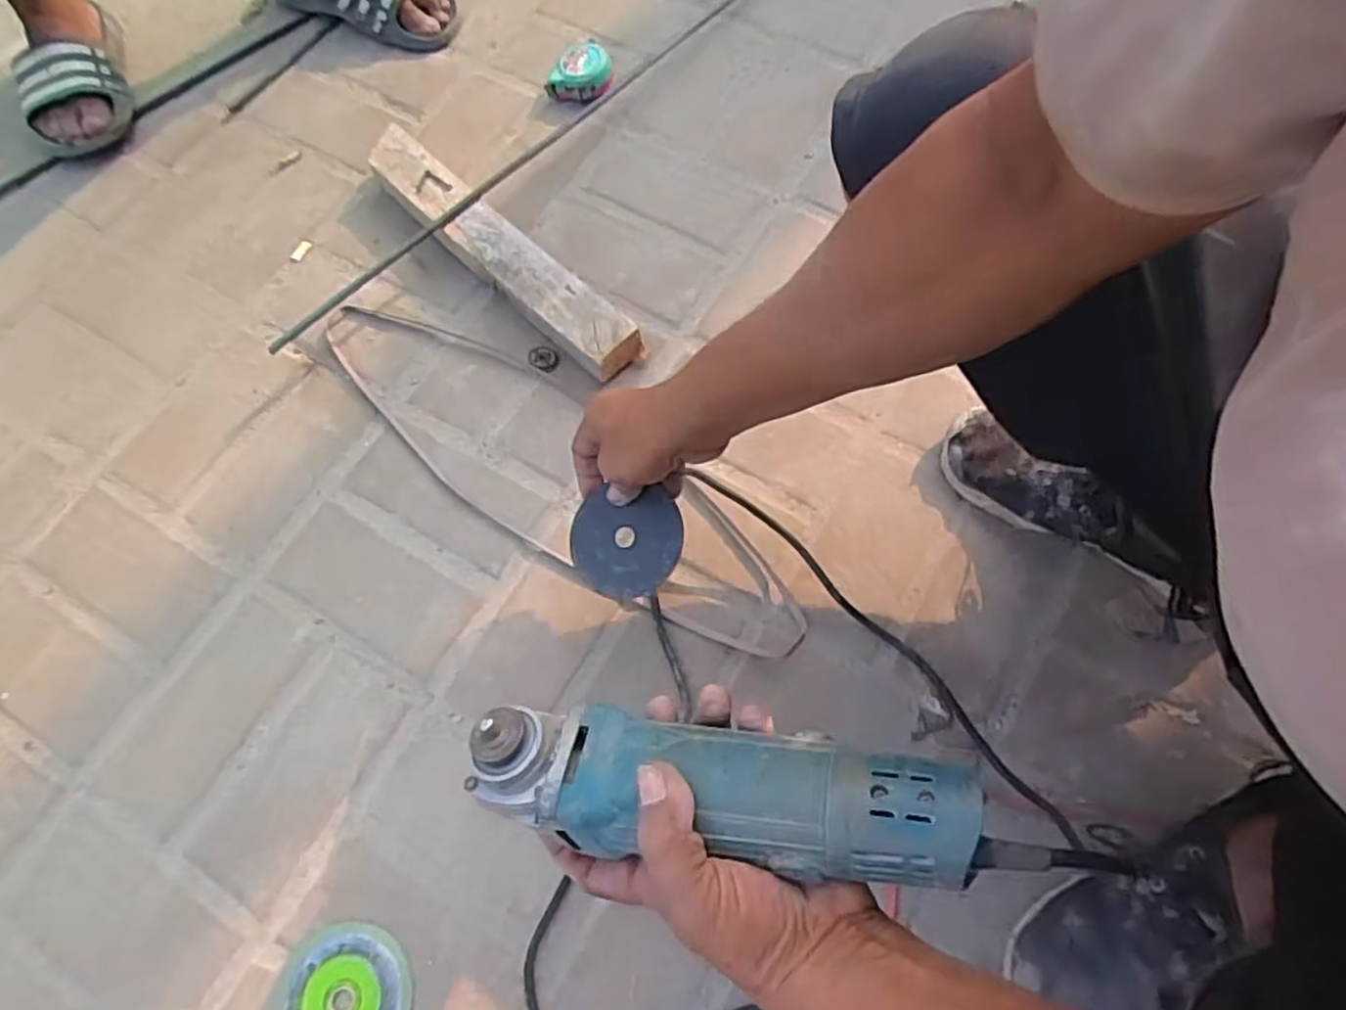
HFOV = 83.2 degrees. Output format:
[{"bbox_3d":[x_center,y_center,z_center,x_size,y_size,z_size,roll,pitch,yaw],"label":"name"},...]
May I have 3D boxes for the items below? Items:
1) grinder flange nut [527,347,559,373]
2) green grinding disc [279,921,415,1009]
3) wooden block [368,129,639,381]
[{"bbox_3d":[-0.133,-0.151,0.779,0.031,0.014,0.026,19,71,10],"label":"grinder flange nut"},{"bbox_3d":[-0.250,0.377,0.576,0.098,0.008,0.101,0,69,3],"label":"green grinding disc"},{"bbox_3d":[-0.186,-0.269,0.805,0.389,0.049,0.060,42,76,17],"label":"wooden block"}]

